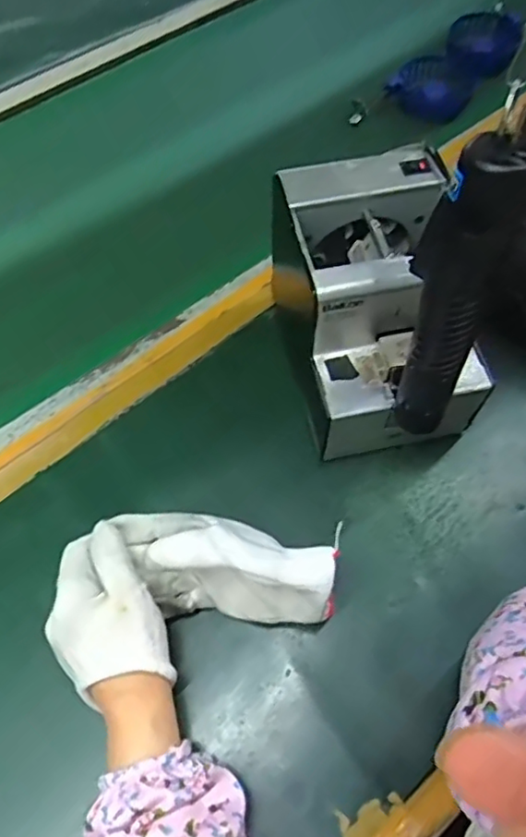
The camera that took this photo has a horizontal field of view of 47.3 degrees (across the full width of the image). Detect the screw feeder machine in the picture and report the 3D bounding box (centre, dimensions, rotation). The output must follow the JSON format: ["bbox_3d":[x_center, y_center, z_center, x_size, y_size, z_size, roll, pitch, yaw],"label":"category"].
[{"bbox_3d":[0.089,-0.082,0.474,0.125,0.169,0.170,-13,61,-5],"label":"screw feeder machine"}]

